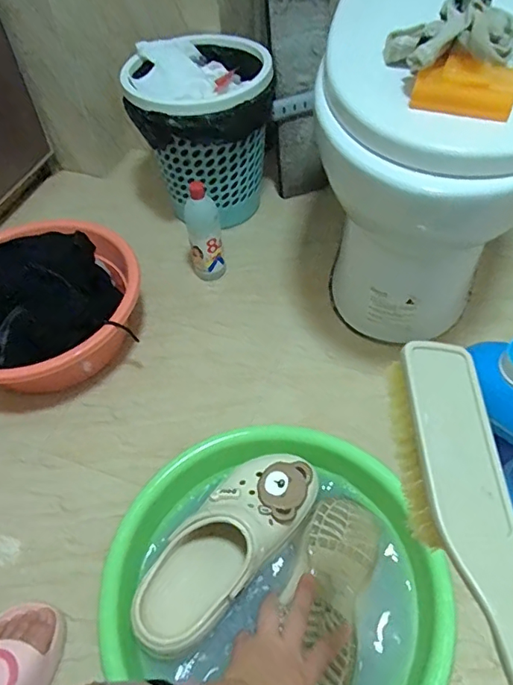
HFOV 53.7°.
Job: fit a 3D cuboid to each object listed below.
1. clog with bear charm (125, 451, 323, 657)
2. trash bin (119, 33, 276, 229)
[{"bbox_3d":[-0.032,0.221,0.575,0.100,0.079,0.263,33,60,25],"label":"clog with bear charm"},{"bbox_3d":[-0.097,-0.400,1.020,0.260,0.307,0.250,-1,51,3],"label":"trash bin"}]

